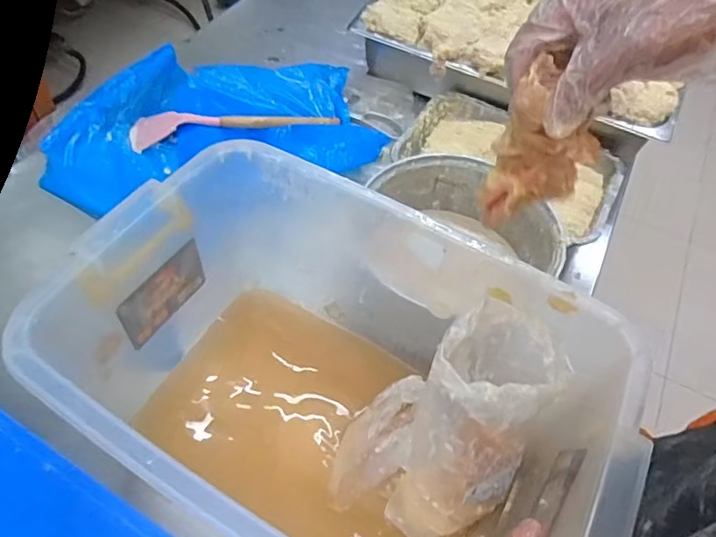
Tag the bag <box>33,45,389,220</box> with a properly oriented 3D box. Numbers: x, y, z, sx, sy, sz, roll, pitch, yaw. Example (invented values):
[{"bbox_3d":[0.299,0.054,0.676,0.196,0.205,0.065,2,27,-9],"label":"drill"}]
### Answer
[{"bbox_3d":[-0.215,-0.210,0.781,0.448,0.083,0.227,-10,56,-12],"label":"bag"}]

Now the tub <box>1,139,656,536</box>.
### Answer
[{"bbox_3d":[-0.022,0.116,0.478,0.422,0.225,0.277,27,56,13],"label":"tub"}]

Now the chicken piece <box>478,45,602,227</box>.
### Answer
[{"bbox_3d":[0.130,-0.079,0.386,0.056,0.117,0.043,39,60,20],"label":"chicken piece"}]

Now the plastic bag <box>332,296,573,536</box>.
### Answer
[{"bbox_3d":[0.072,0.129,0.464,0.134,0.183,0.158,29,57,15],"label":"plastic bag"}]

